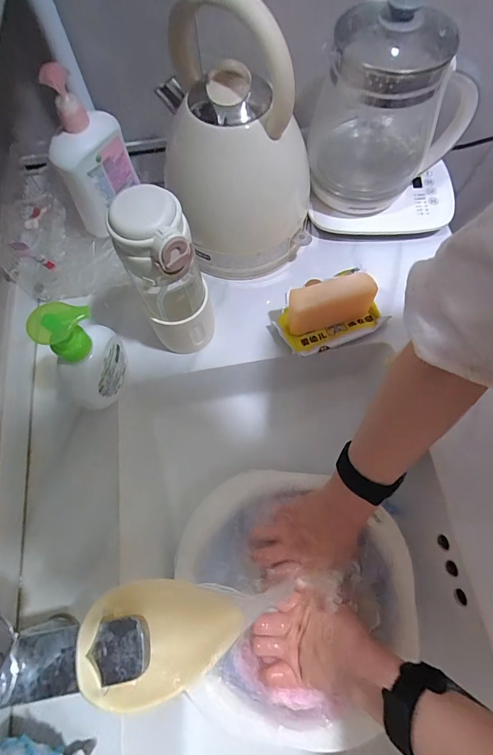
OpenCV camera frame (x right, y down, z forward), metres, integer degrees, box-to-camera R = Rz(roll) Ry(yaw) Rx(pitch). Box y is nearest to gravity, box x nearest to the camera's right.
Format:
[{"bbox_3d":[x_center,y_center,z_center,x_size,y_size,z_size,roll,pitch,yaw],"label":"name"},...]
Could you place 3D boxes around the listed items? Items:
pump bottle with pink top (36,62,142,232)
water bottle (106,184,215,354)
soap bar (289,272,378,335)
[{"bbox_3d":[-0.184,-0.266,0.462,0.049,0.165,0.094,39,74,16],"label":"pump bottle with pink top"},{"bbox_3d":[-0.079,-0.095,0.398,0.069,0.203,0.062,-20,69,-6],"label":"water bottle"},{"bbox_3d":[0.101,-0.088,0.467,0.102,0.074,0.028,-13,68,-3],"label":"soap bar"}]

